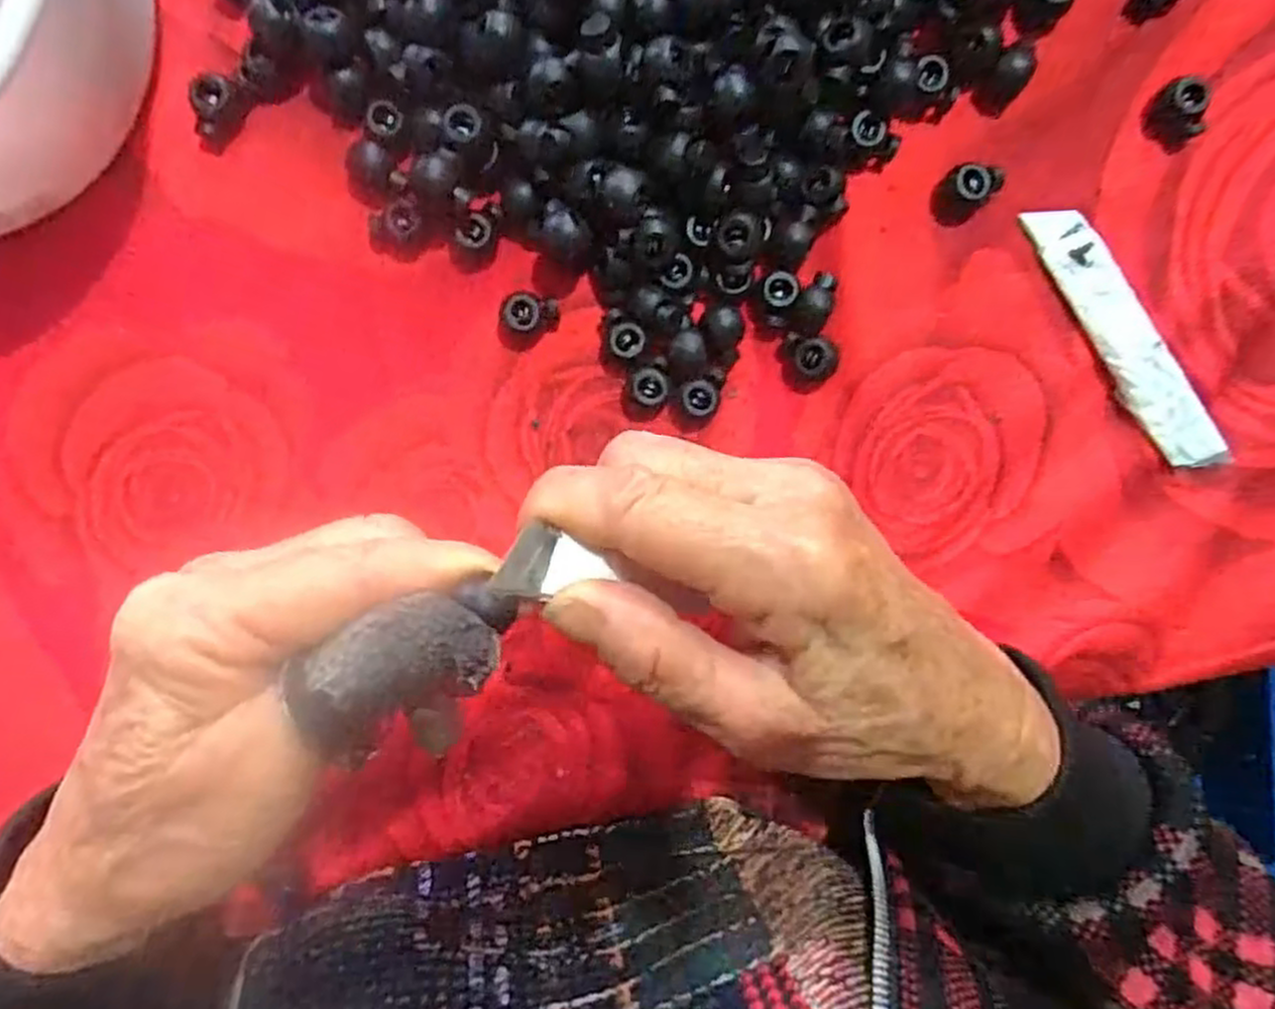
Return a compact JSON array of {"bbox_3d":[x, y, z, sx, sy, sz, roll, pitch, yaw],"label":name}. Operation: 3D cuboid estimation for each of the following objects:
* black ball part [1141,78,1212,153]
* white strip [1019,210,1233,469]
[{"bbox_3d":[0.178,-0.128,0.254,0.014,0.013,0.019,-38,95,-1],"label":"black ball part"},{"bbox_3d":[0.165,-0.056,0.260,0.021,0.008,0.101,-33,95,-2],"label":"white strip"}]

